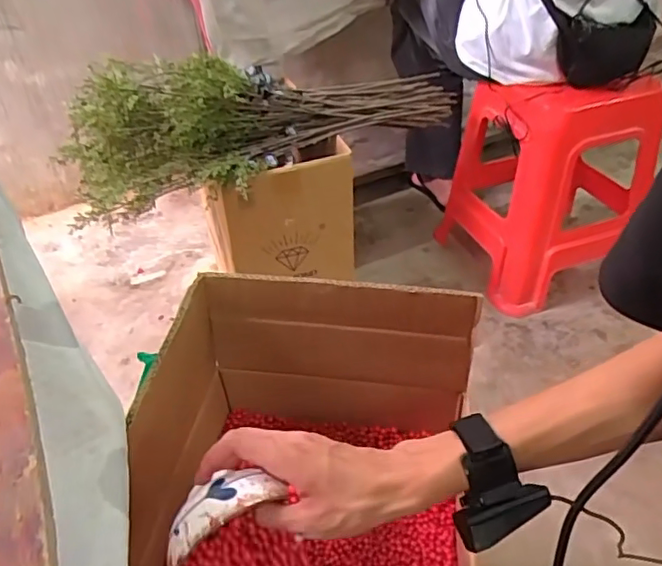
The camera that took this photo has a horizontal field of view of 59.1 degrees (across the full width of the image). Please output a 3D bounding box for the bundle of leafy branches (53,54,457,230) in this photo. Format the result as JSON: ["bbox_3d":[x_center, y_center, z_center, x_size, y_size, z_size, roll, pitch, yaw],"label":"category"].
[{"bbox_3d":[-0.085,-0.343,1.105,0.824,0.188,0.209,-27,45,-26],"label":"bundle of leafy branches"}]

